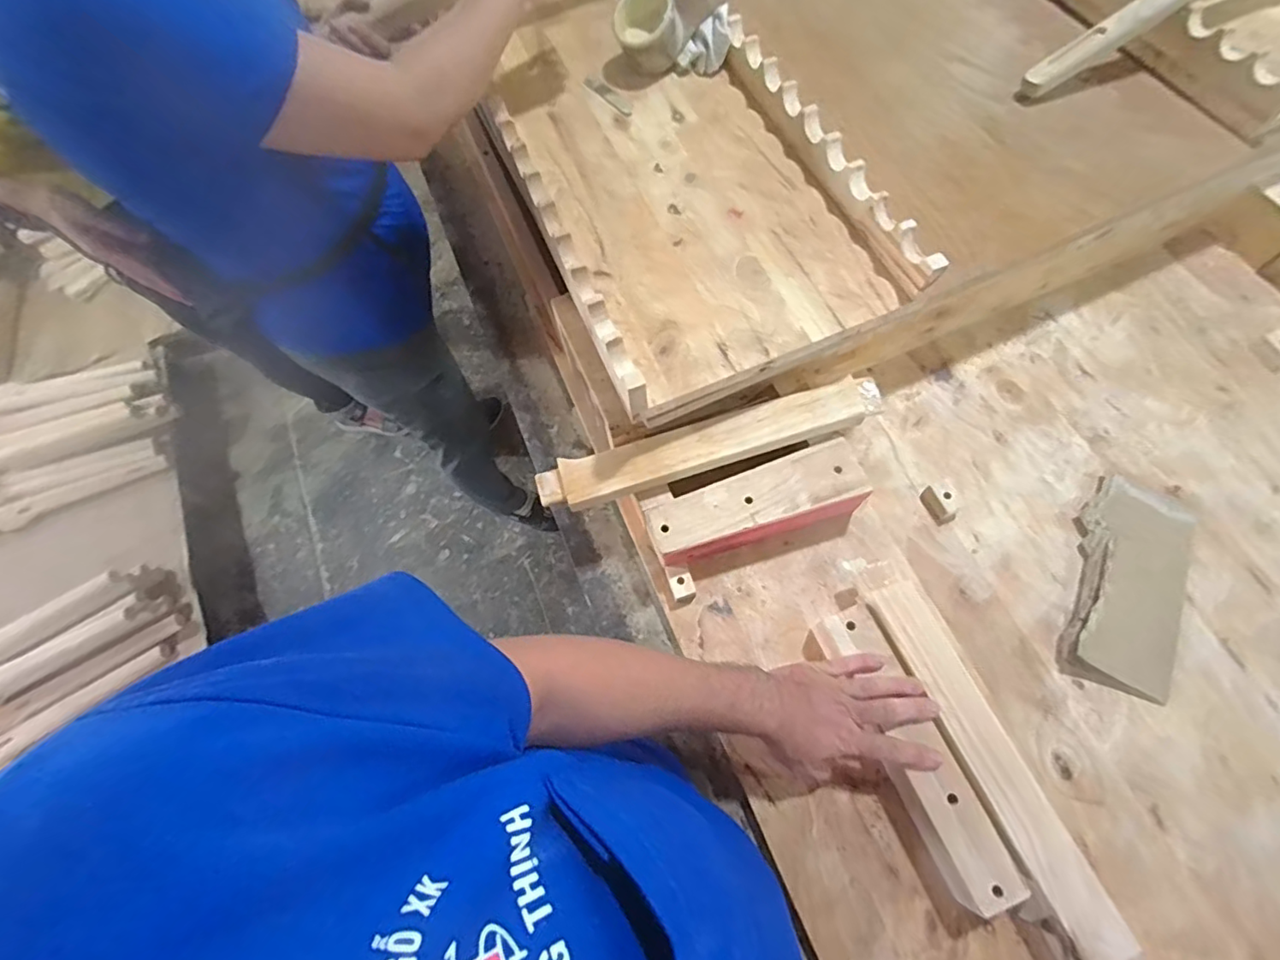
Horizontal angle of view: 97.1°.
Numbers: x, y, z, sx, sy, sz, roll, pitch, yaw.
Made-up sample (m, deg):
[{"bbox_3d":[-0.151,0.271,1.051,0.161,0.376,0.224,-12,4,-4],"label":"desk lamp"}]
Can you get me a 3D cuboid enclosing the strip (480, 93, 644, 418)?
[{"bbox_3d":[-0.095,-0.273,0.621,0.024,0.046,0.454,-23,69,-6],"label":"strip"}]

